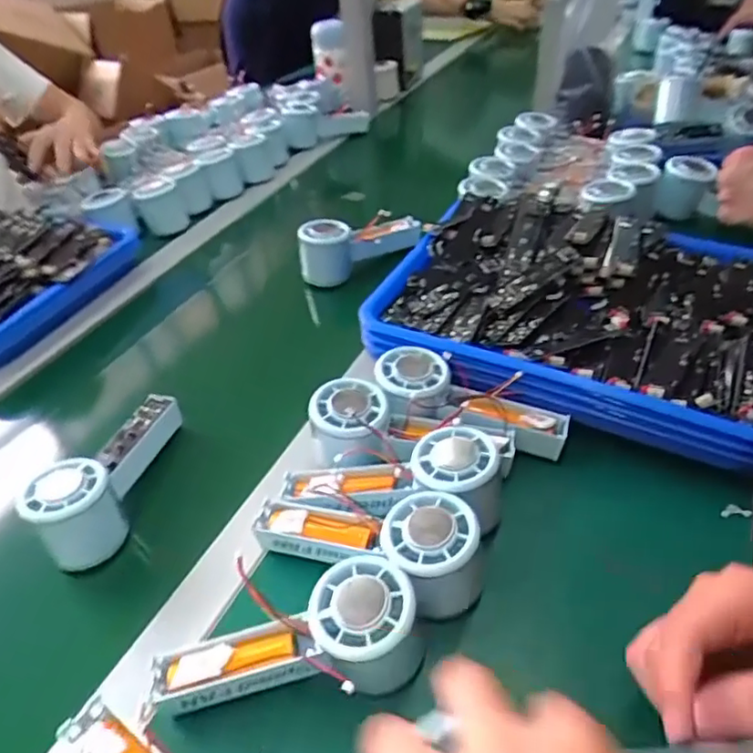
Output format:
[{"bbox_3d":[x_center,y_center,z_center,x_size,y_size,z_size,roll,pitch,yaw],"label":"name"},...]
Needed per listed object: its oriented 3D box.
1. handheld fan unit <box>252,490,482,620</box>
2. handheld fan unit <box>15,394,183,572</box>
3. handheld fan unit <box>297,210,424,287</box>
[{"bbox_3d":[-0.005,0.111,0.383,0.152,0.058,0.058,0,39,27],"label":"handheld fan unit"},{"bbox_3d":[-0.205,0.068,0.456,0.046,0.067,0.152,2,41,10],"label":"handheld fan unit"},{"bbox_3d":[-0.022,-0.161,0.694,0.158,0.056,0.055,-28,45,-23],"label":"handheld fan unit"}]

